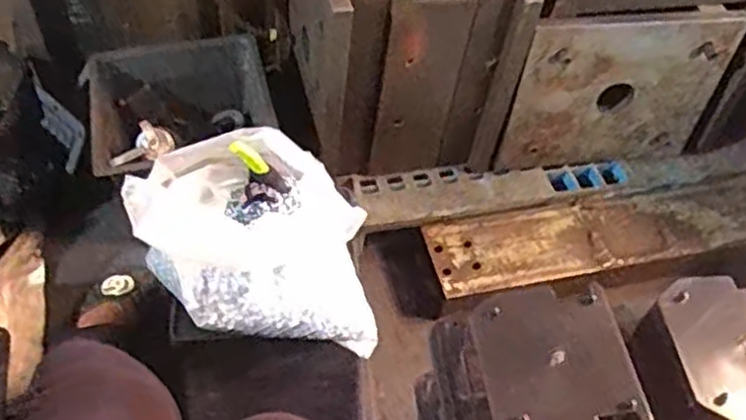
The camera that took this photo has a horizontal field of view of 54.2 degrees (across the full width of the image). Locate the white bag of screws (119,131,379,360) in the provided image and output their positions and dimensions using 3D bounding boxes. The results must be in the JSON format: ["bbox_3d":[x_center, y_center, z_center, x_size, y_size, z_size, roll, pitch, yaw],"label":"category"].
[{"bbox_3d":[-0.120,0.036,0.732,0.226,0.138,0.176,-5,53,-8],"label":"white bag of screws"}]

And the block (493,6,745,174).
[{"bbox_3d":[0.365,-0.167,1.095,0.325,0.276,0.051,-8,54,-11],"label":"block"}]

